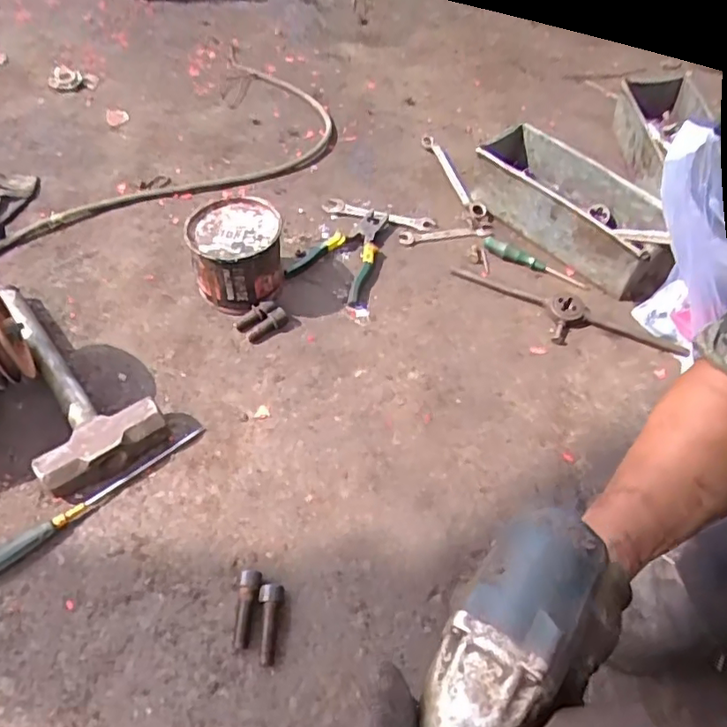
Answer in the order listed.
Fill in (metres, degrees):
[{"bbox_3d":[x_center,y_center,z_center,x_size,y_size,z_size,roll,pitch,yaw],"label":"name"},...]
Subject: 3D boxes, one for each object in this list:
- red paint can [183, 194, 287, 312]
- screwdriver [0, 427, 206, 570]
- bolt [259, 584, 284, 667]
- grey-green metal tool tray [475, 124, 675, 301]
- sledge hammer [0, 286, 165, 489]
[{"bbox_3d":[-0.171,-0.146,0.796,0.120,0.100,0.122,-4,55,-6],"label":"red paint can"},{"bbox_3d":[-0.293,0.146,0.637,0.266,0.024,0.018,-38,67,-25],"label":"screwdriver"},{"bbox_3d":[-0.091,0.251,0.562,0.021,0.021,0.070,1,52,-3],"label":"bolt"},{"bbox_3d":[0.315,-0.237,0.880,0.307,0.107,0.135,37,61,21],"label":"grey-green metal tool tray"},{"bbox_3d":[-0.376,0.008,0.708,0.136,0.050,0.315,-34,65,-24],"label":"sledge hammer"}]

